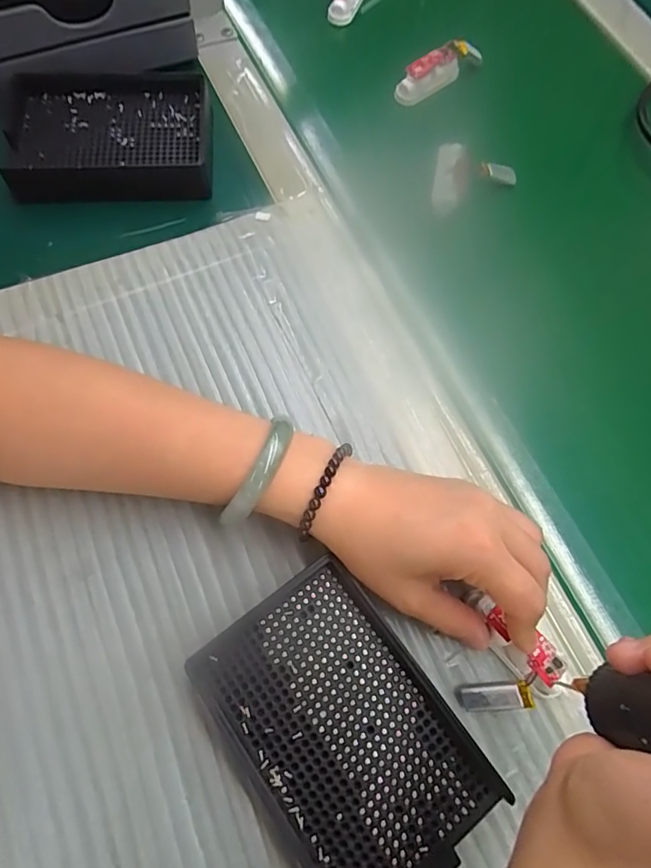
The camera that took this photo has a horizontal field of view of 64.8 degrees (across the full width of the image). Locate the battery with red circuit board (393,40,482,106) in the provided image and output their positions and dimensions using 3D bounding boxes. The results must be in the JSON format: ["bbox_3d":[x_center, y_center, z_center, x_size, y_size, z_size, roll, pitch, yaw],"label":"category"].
[{"bbox_3d":[0.094,-0.299,0.421,0.081,0.029,0.008,-32,46,-5],"label":"battery with red circuit board"}]

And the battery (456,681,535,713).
[{"bbox_3d":[0.084,0.132,0.257,0.036,0.007,0.013,-17,69,23],"label":"battery"}]

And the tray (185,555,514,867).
[{"bbox_3d":[0.008,0.142,0.248,0.092,0.025,0.137,-34,75,-14],"label":"tray"}]

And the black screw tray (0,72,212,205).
[{"bbox_3d":[-0.154,-0.215,0.372,0.139,0.030,0.092,-5,70,-4],"label":"black screw tray"}]

